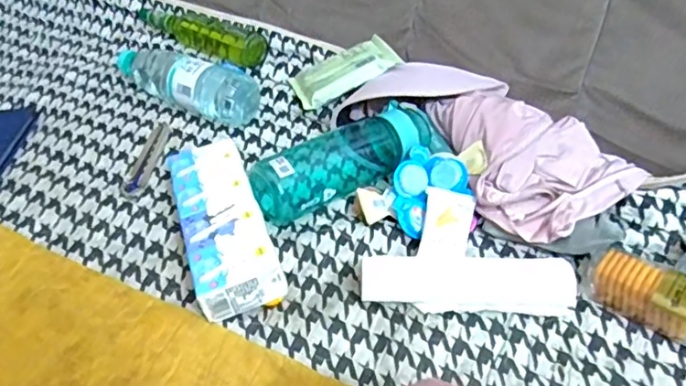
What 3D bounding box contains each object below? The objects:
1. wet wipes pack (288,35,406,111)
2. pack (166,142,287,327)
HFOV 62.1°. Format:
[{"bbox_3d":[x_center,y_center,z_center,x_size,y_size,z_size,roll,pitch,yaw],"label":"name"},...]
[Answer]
[{"bbox_3d":[0.000,-0.158,0.725,0.133,0.023,0.089,-25,43,3],"label":"wet wipes pack"},{"bbox_3d":[-0.118,0.022,0.553,0.076,0.038,0.211,-12,40,-16],"label":"pack"}]

